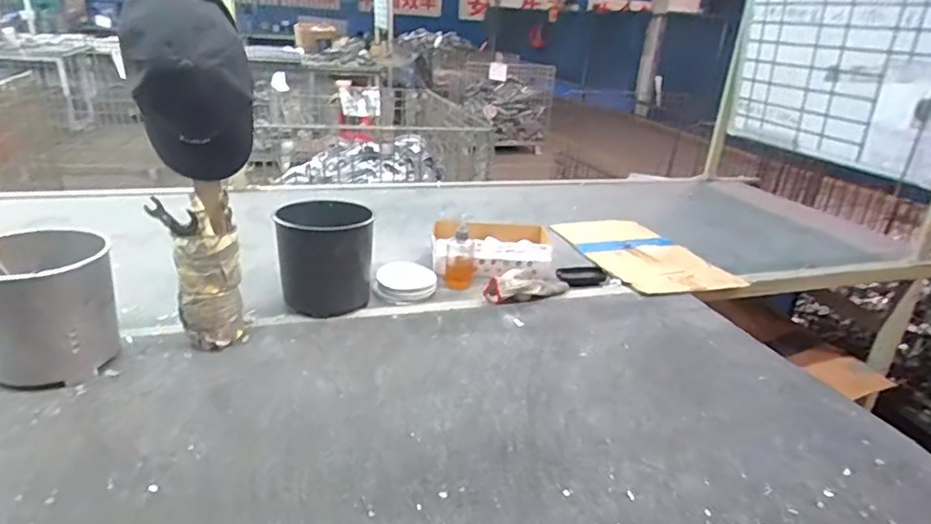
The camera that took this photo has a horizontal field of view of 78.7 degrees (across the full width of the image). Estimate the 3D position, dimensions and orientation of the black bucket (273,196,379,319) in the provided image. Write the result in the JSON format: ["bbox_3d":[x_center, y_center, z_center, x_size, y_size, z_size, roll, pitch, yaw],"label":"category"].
[{"bbox_3d":[-0.260,-0.001,1.064,0.162,0.180,0.162,-6,24,-24],"label":"black bucket"}]

